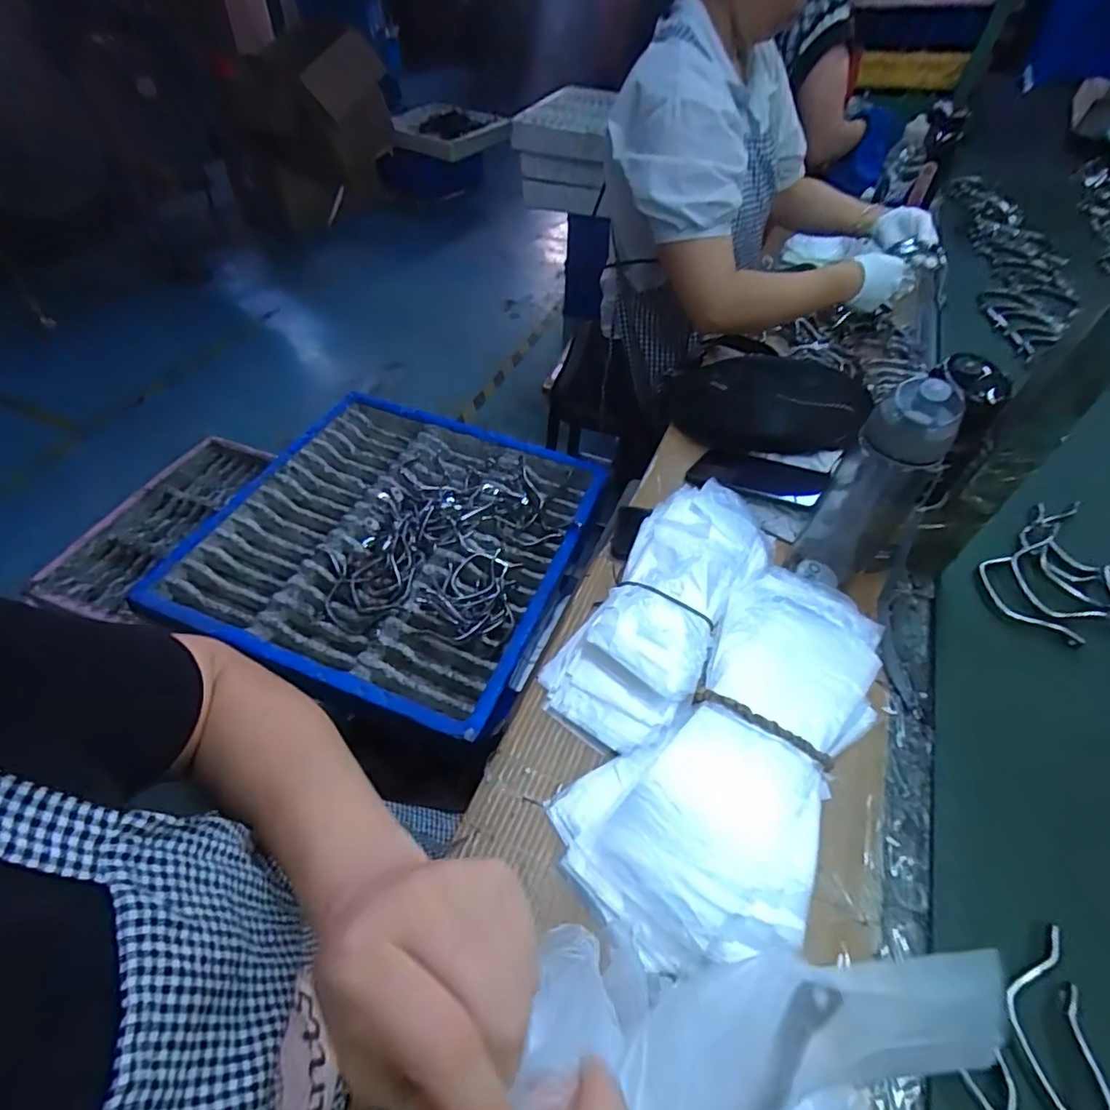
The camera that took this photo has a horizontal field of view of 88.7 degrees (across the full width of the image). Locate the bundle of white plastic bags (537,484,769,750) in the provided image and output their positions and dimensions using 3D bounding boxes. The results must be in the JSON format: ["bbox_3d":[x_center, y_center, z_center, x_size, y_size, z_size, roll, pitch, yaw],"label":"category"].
[{"bbox_3d":[0.110,0.044,0.561,0.127,0.060,0.299,28,56,21],"label":"bundle of white plastic bags"}]

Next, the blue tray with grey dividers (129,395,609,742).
[{"bbox_3d":[-0.252,-0.031,0.915,0.558,0.078,0.557,17,52,11],"label":"blue tray with grey dividers"}]

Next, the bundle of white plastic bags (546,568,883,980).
[{"bbox_3d":[0.170,0.157,0.478,0.171,0.047,0.361,38,59,26],"label":"bundle of white plastic bags"}]

